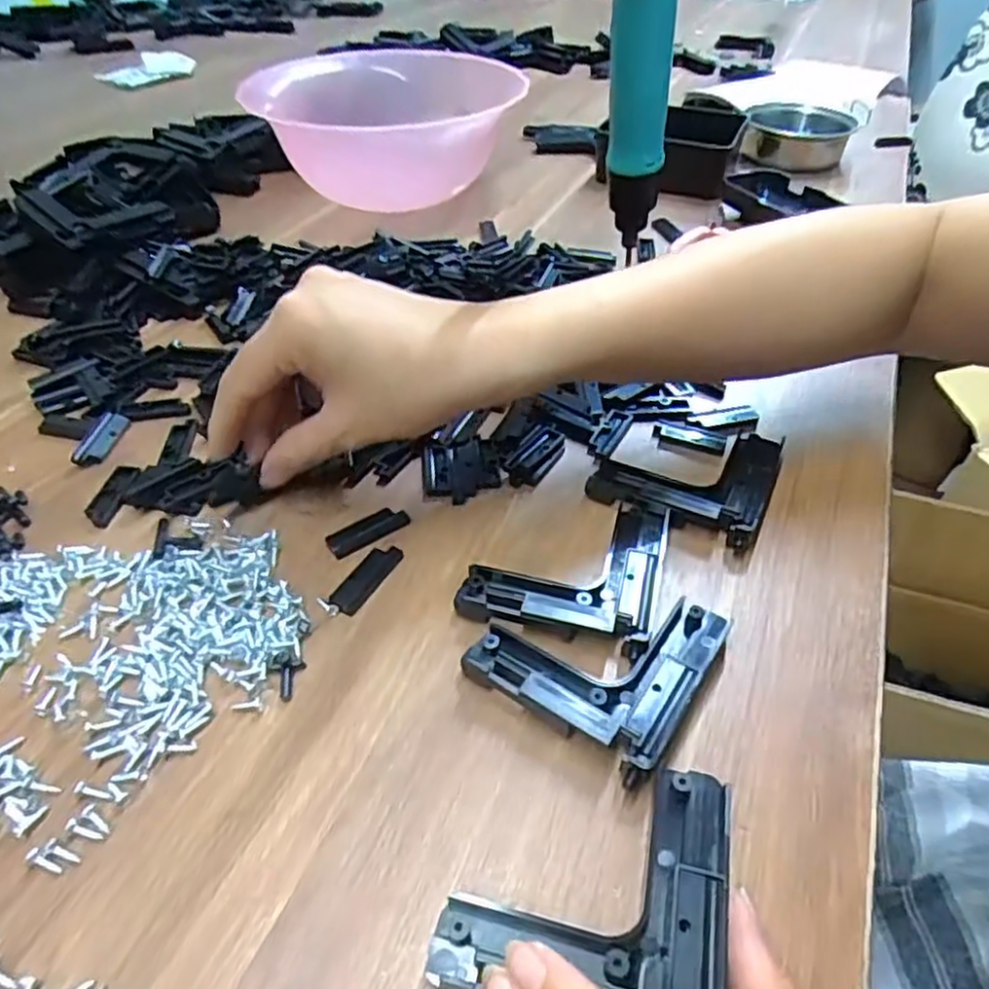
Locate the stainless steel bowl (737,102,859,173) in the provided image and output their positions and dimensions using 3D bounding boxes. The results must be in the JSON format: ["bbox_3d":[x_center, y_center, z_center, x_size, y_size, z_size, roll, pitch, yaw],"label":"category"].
[{"bbox_3d":[0.278,-0.327,0.643,0.085,0.042,0.081,0,42,0],"label":"stainless steel bowl"}]

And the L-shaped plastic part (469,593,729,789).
[{"bbox_3d":[0.037,0.056,0.254,0.074,0.014,0.075,26,49,24],"label":"L-shaped plastic part"}]

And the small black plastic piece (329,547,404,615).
[{"bbox_3d":[-0.052,0.032,0.283,0.013,0.004,0.036,23,48,22],"label":"small black plastic piece"}]

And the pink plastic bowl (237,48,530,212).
[{"bbox_3d":[-0.087,-0.283,0.561,0.190,0.084,0.185,0,44,0],"label":"pink plastic bowl"}]

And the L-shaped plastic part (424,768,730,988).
[{"bbox_3d":[0.028,0.107,0.200,0.073,0.015,0.075,13,45,13],"label":"L-shaped plastic part"}]

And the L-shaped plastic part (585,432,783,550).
[{"bbox_3d":[0.092,-0.013,0.326,0.072,0.014,0.079,23,48,22],"label":"L-shaped plastic part"}]

